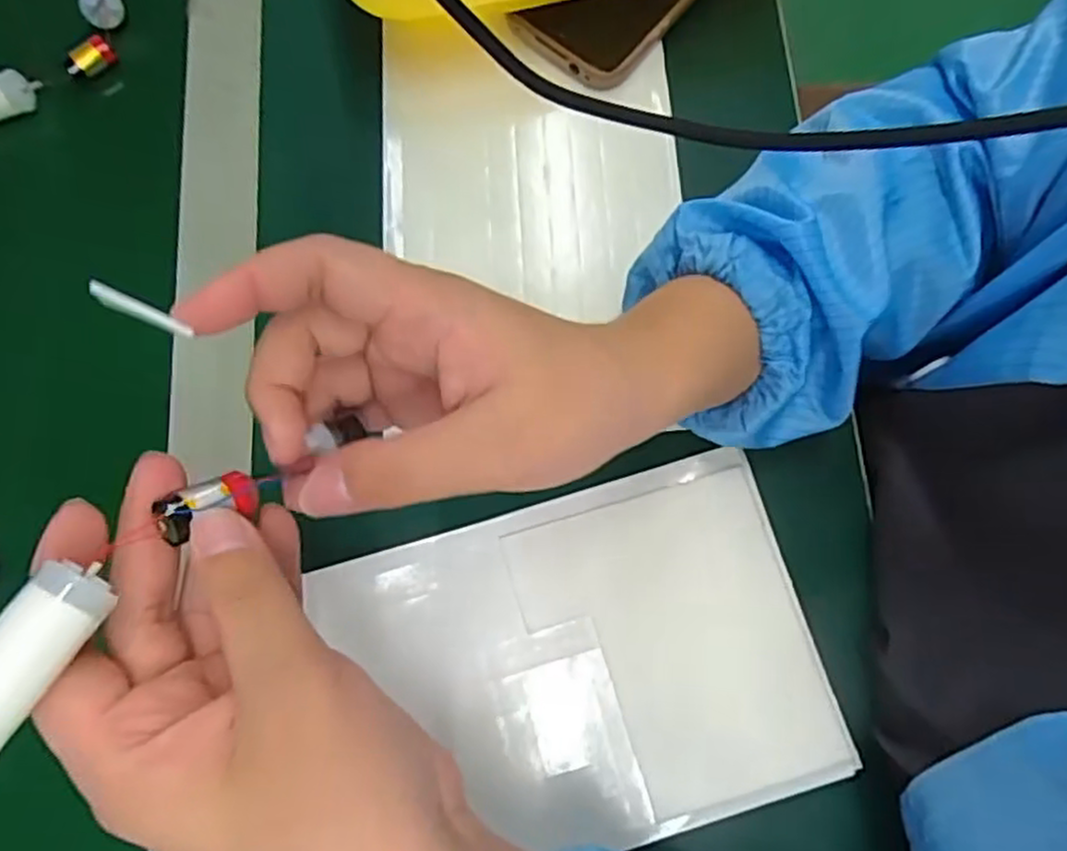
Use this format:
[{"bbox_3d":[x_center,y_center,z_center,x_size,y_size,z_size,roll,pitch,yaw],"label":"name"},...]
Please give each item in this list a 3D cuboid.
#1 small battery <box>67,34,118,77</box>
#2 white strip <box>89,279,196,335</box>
[{"bbox_3d":[-0.246,-0.204,0.400,0.026,0.015,0.010,-29,78,-8],"label":"small battery"},{"bbox_3d":[-0.115,-0.034,0.211,0.029,0.004,0.005,26,77,-11],"label":"white strip"}]

